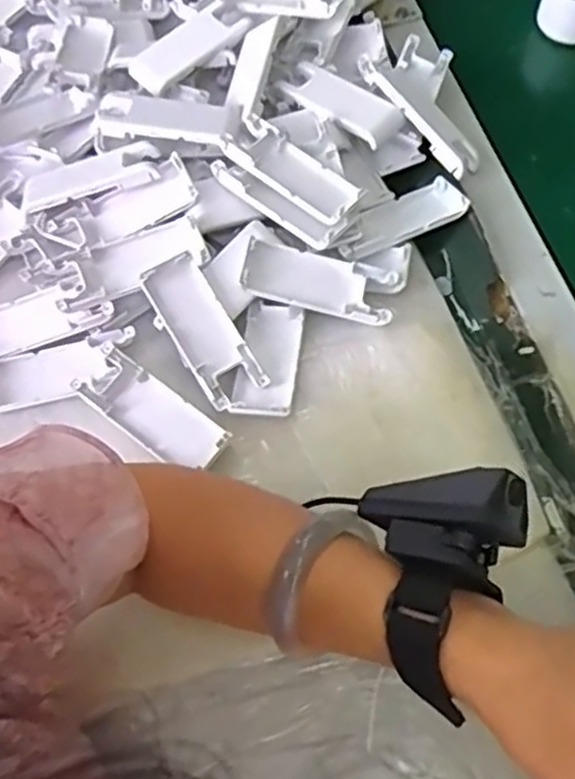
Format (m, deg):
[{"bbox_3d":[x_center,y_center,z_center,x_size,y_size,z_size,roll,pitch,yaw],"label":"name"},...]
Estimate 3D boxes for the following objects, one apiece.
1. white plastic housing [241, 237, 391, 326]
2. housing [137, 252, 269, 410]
[{"bbox_3d":[0.020,-0.072,0.493,0.101,0.014,0.044,20,65,-4],"label":"white plastic housing"},{"bbox_3d":[-0.056,-0.038,0.476,0.041,0.017,0.101,-30,82,-12],"label":"housing"}]

